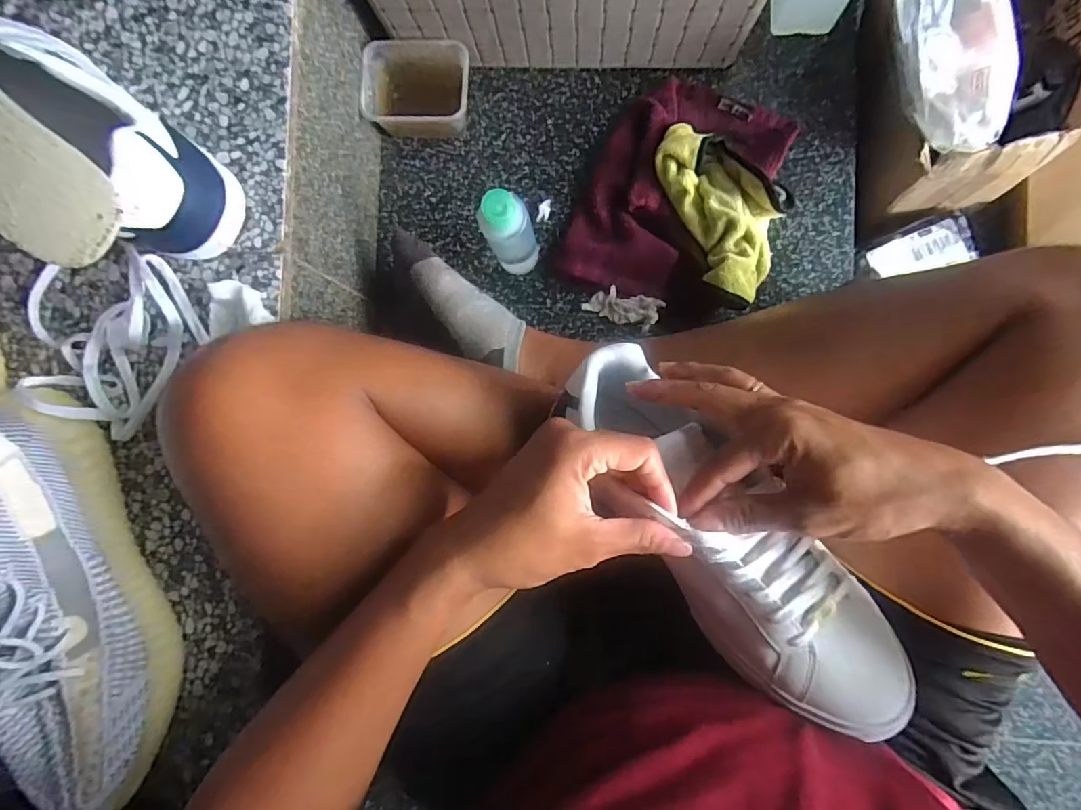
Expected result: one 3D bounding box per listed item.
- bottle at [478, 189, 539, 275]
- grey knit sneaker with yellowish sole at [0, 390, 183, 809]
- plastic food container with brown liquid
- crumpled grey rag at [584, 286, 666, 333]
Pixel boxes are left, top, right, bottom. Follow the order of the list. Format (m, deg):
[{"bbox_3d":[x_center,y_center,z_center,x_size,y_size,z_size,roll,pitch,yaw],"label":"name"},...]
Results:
[{"bbox_3d":[-0.026,-0.158,0.514,0.044,0.138,0.040,-18,88,4],"label":"bottle"},{"bbox_3d":[-0.340,0.138,0.359,0.103,0.118,0.285,-20,87,4],"label":"grey knit sneaker with yellowish sole"},{"bbox_3d":[-0.121,-0.318,0.558,0.102,0.055,0.082,5,89,4],"label":"plastic food container with brown liquid"},{"bbox_3d":[0.086,-0.101,0.562,0.076,0.012,0.033,19,90,4],"label":"crumpled grey rag"}]

